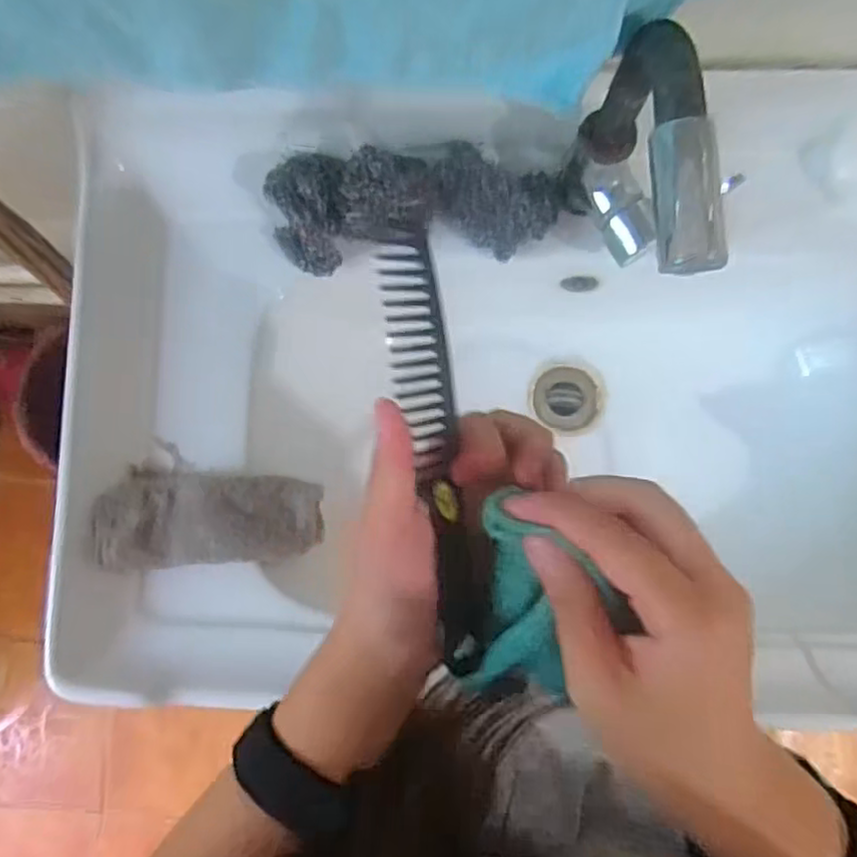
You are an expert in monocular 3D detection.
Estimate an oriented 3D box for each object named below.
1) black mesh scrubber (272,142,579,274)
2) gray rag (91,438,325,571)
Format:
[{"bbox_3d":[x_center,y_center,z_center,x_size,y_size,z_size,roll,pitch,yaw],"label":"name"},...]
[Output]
[{"bbox_3d":[-0.004,-0.182,0.543,0.242,0.054,0.094,-3,84,4],"label":"black mesh scrubber"},{"bbox_3d":[-0.174,0.062,0.553,0.172,0.029,0.093,0,84,-9],"label":"gray rag"}]

